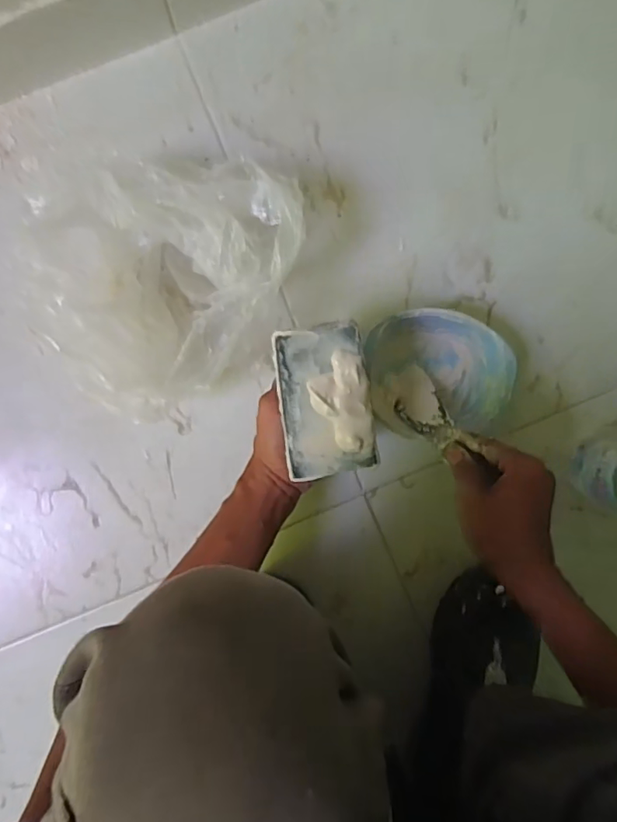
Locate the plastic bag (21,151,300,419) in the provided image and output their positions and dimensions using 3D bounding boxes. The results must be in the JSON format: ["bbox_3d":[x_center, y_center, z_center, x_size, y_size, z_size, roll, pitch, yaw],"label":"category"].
[{"bbox_3d":[-0.112,-0.119,0.501,0.224,0.115,0.198,-24,96,-1],"label":"plastic bag"}]

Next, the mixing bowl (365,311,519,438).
[{"bbox_3d":[0.125,-0.039,0.554,0.136,0.050,0.117,-5,96,-3],"label":"mixing bowl"}]

